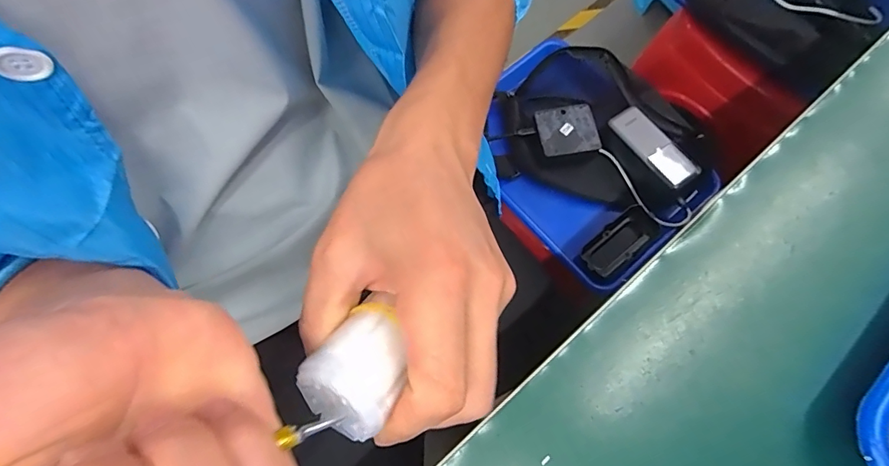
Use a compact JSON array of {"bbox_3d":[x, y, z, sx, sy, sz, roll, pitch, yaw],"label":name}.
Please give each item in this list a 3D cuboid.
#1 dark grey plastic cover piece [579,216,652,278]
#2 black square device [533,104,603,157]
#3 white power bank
[{"bbox_3d":[0.218,0.019,0.603,0.089,0.024,0.042,-36,75,-11],"label":"dark grey plastic cover piece"},{"bbox_3d":[0.165,-0.139,0.627,0.076,0.013,0.071,-10,71,-3],"label":"black square device"},{"bbox_3d":[0.274,-0.113,0.616,0.046,0.018,0.125,-34,74,-10],"label":"white power bank"}]

